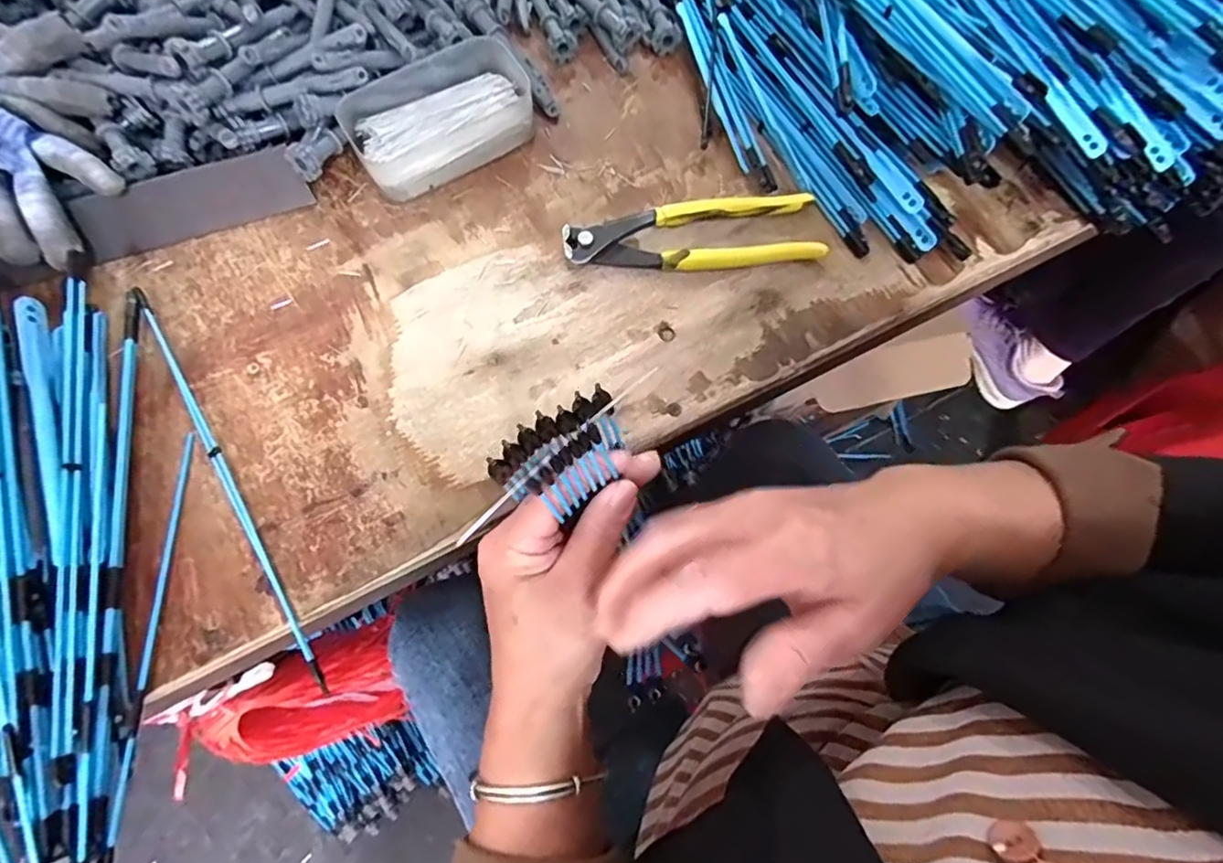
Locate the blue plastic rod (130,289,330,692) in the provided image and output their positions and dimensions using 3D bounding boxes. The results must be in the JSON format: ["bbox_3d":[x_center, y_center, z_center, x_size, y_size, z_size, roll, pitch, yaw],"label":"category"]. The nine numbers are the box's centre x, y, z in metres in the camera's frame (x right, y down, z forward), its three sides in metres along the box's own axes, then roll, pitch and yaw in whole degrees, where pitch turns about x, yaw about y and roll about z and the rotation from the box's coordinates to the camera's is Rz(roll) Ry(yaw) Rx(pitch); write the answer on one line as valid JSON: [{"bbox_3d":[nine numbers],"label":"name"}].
[{"bbox_3d":[-0.217,0.024,0.323,0.012,0.012,0.260,-32,75,-10],"label":"blue plastic rod"}]

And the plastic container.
[{"bbox_3d":[-0.112,-0.207,0.385,0.117,0.030,0.078,-32,75,-10],"label":"plastic container"}]

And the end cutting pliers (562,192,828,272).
[{"bbox_3d":[0.051,-0.124,0.375,0.160,0.015,0.046,-4,72,-2],"label":"end cutting pliers"}]

